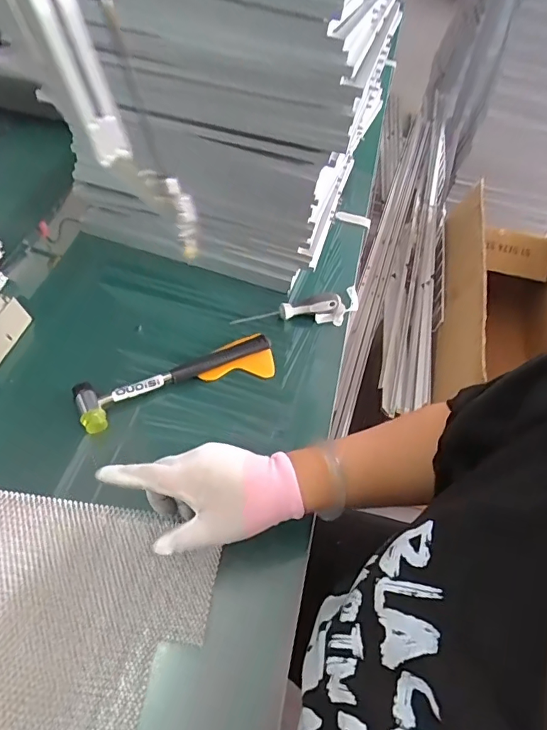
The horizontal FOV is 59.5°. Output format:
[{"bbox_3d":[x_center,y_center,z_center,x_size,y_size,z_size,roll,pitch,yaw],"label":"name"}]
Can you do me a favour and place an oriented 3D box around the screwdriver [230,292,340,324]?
[{"bbox_3d":[0.017,-0.077,0.665,0.148,0.028,0.023,-11,54,4],"label":"screwdriver"}]

